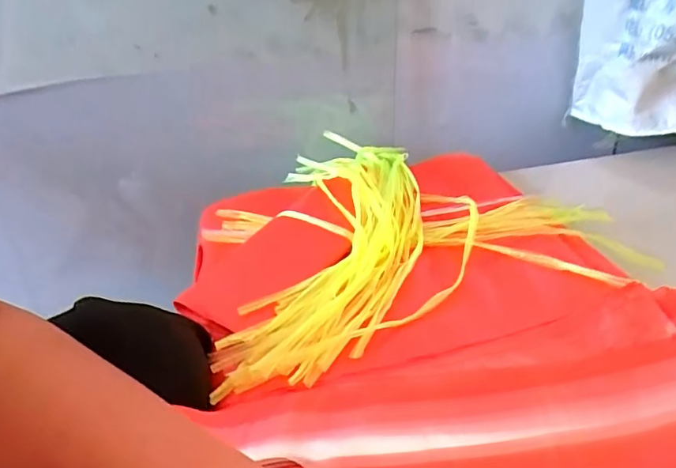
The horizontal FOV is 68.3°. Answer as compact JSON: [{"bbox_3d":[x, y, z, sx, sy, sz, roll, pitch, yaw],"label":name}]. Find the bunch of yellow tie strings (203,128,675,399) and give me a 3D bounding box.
[{"bbox_3d":[0.060,-0.021,0.649,0.492,0.059,0.399,-14,36,-16],"label":"bunch of yellow tie strings"}]

